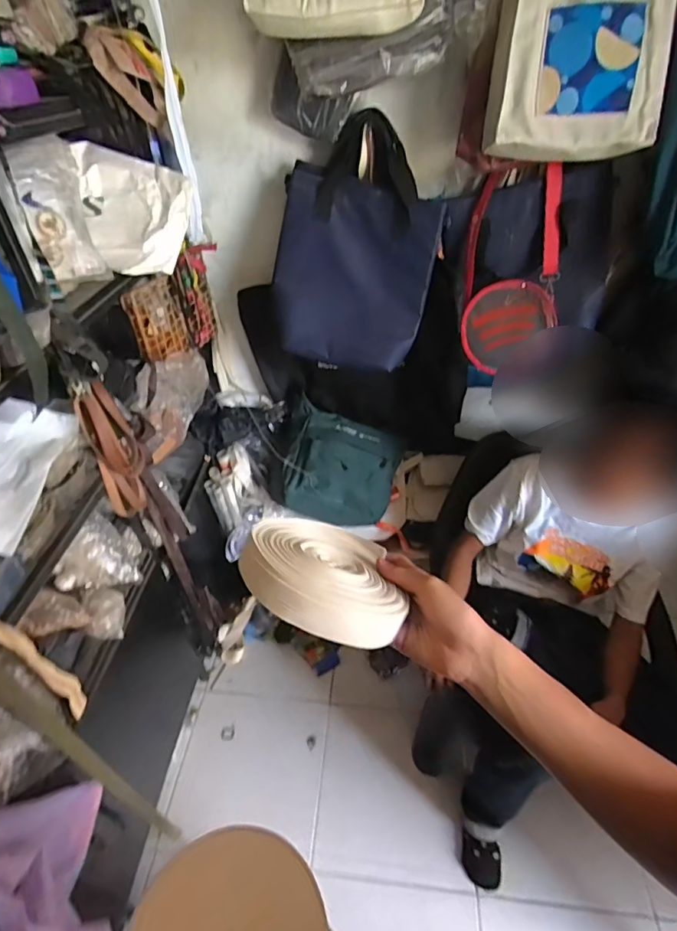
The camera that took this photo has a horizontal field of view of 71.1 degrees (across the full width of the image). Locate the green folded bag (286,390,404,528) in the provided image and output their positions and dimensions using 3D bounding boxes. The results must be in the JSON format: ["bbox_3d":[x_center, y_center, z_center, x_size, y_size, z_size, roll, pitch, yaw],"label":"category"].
[{"bbox_3d":[0.007,0.013,1.399,0.337,0.090,0.315,22,71,-13],"label":"green folded bag"}]

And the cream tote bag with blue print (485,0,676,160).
[{"bbox_3d":[0.410,-0.674,0.802,0.254,0.240,0.107,4,42,6],"label":"cream tote bag with blue print"}]

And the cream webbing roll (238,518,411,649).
[{"bbox_3d":[-0.008,0.093,0.416,0.141,0.025,0.150,24,17,-8],"label":"cream webbing roll"}]

